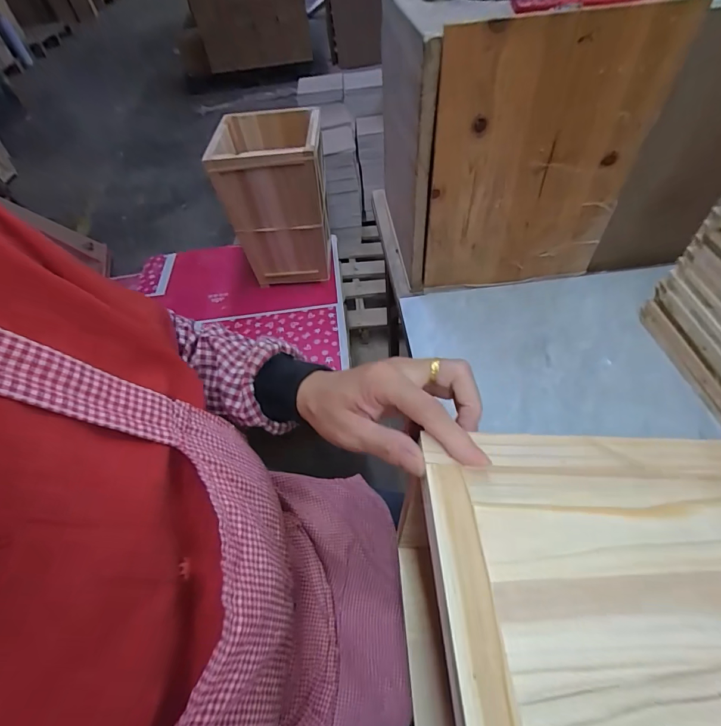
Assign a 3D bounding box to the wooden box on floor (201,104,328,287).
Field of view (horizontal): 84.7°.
[{"bbox_3d":[-0.207,-0.425,1.057,0.244,0.361,0.241,-2,51,4],"label":"wooden box on floor"}]

